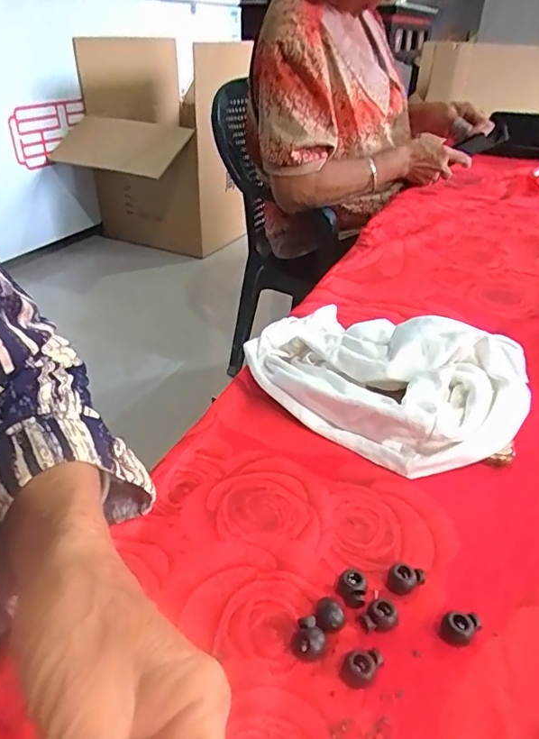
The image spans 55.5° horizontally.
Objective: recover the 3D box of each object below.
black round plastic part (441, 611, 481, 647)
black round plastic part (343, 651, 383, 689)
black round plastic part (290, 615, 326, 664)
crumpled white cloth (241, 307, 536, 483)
[{"bbox_3d":[0.096,0.131,0.259,0.015,0.013,0.015,0,32,0],"label":"black round plastic part"},{"bbox_3d":[0.044,0.141,0.242,0.017,0.013,0.011,0,32,1],"label":"black round plastic part"},{"bbox_3d":[0.019,0.132,0.251,0.013,0.014,0.015,-25,39,-33],"label":"black round plastic part"},{"bbox_3d":[0.080,-0.002,0.411,0.215,0.066,0.125,26,41,36],"label":"crumpled white cloth"}]

